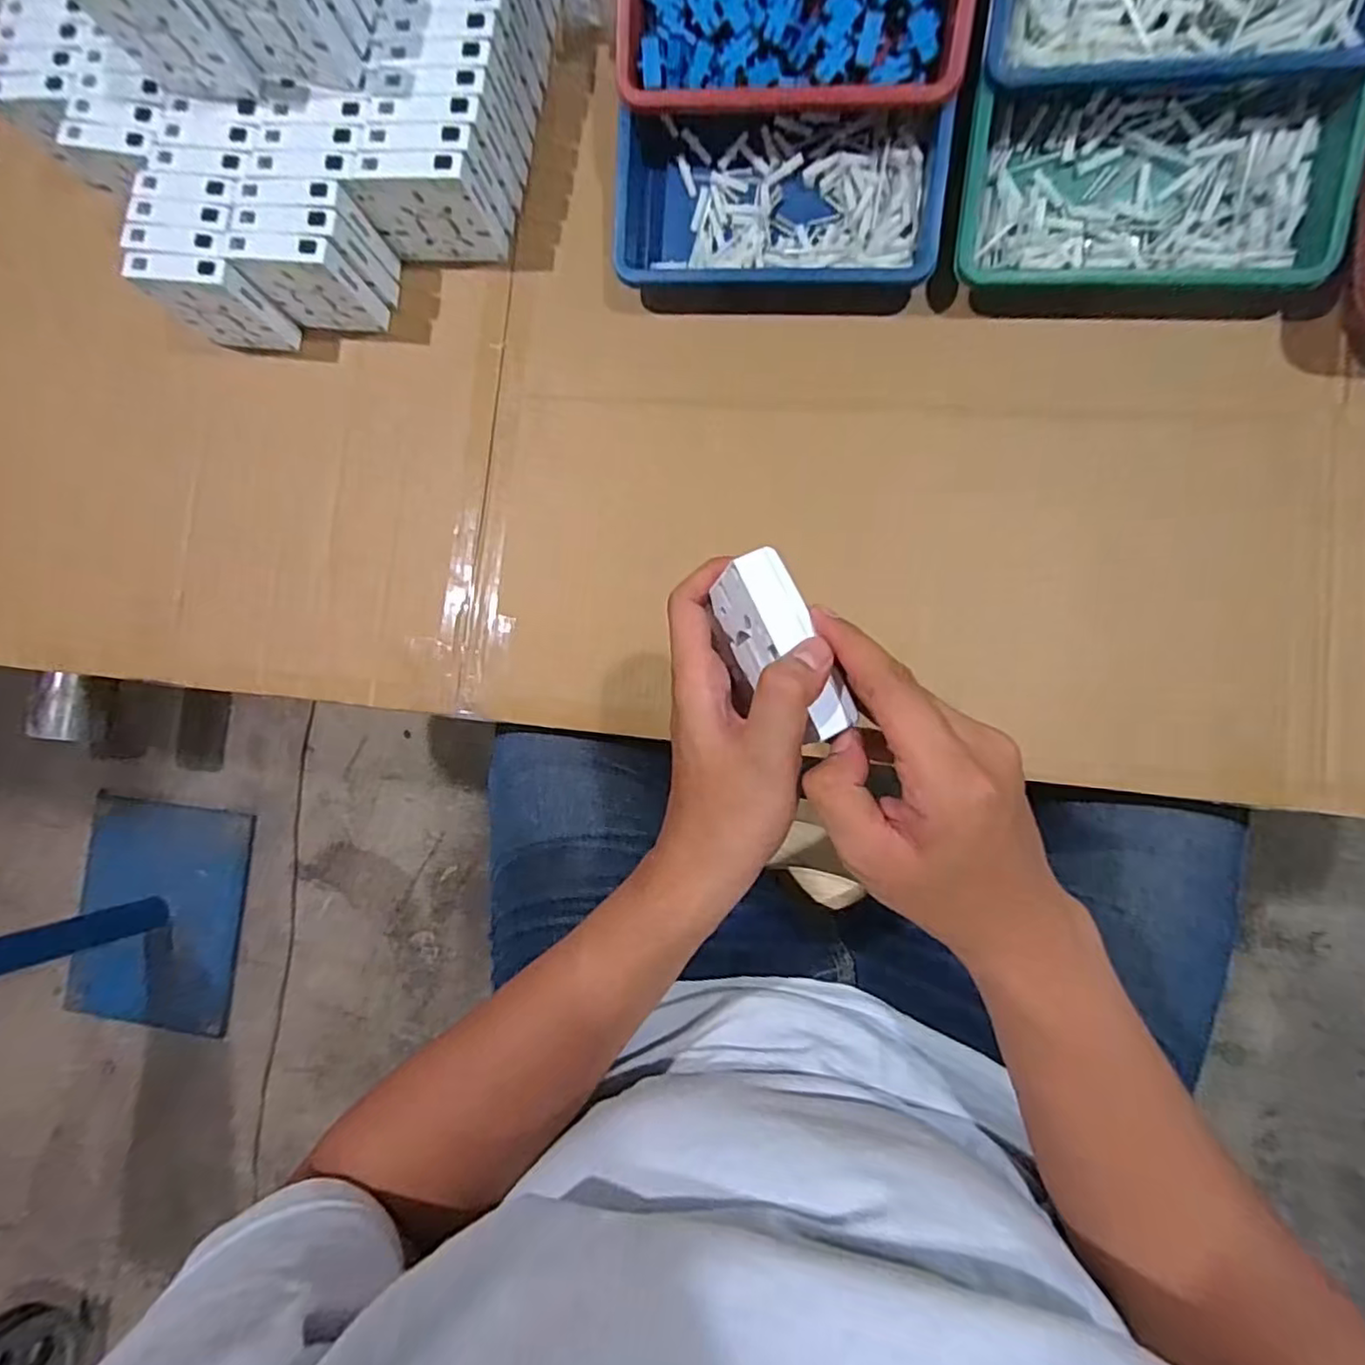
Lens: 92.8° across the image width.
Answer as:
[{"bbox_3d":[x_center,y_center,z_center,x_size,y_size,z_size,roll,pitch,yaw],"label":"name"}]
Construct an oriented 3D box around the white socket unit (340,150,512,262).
[{"bbox_3d":[-0.199,-0.374,0.516,0.096,0.086,0.025,6,86,9],"label":"white socket unit"}]

